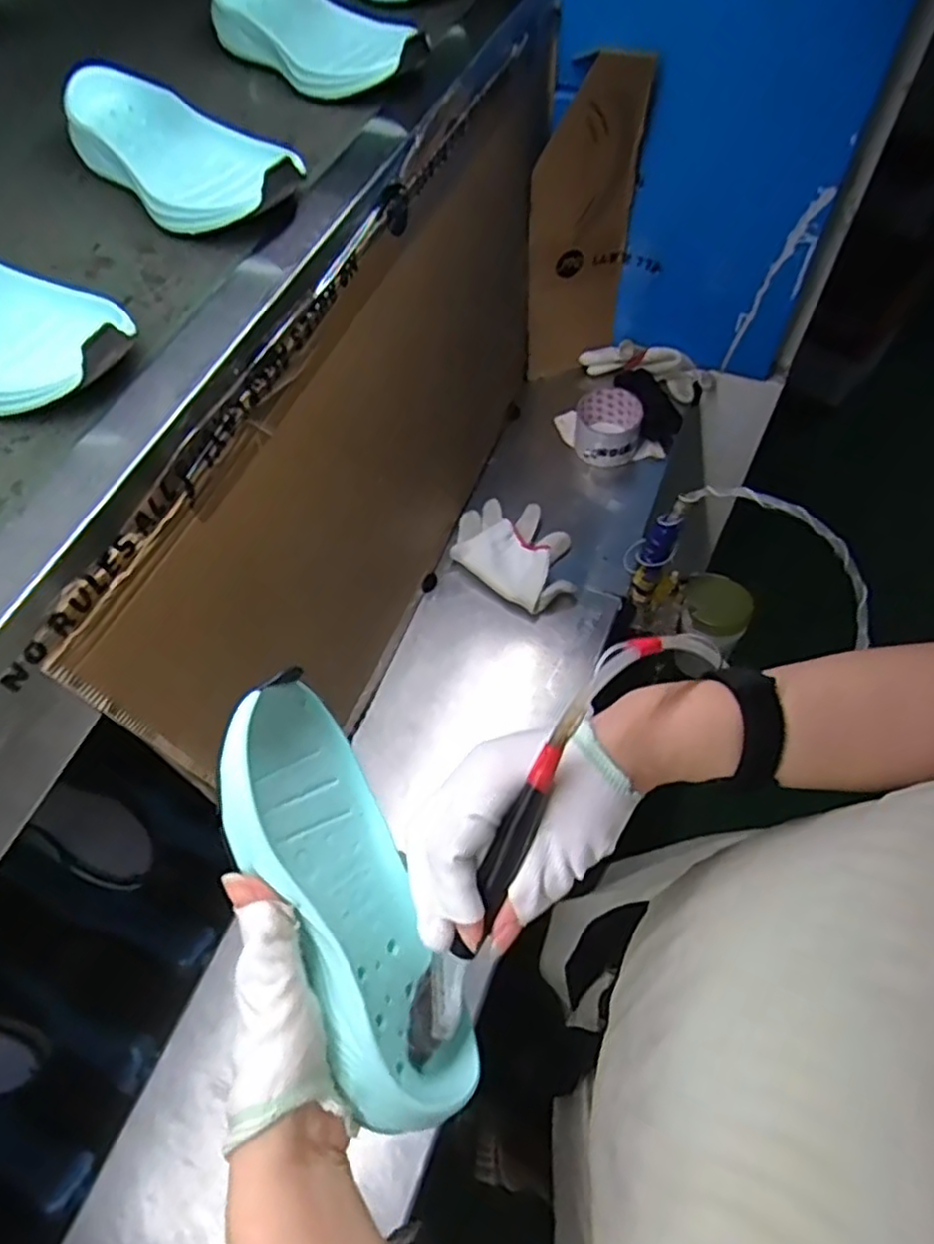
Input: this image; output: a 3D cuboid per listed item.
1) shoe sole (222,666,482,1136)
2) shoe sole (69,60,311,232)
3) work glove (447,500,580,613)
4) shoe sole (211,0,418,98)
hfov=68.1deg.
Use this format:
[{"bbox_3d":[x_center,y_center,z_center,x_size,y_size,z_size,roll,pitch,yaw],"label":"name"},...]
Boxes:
[{"bbox_3d":[-0.055,0.126,0.334,0.029,0.081,0.204,-28,85,25],"label":"shoe sole"},{"bbox_3d":[-0.201,-0.319,0.472,0.096,0.039,0.201,-38,66,-18],"label":"shoe sole"},{"bbox_3d":[0.059,-0.085,0.800,0.160,0.047,0.112,35,67,20],"label":"work glove"},{"bbox_3d":[-0.119,-0.466,0.549,0.083,0.047,0.210,-41,67,-19],"label":"shoe sole"}]

